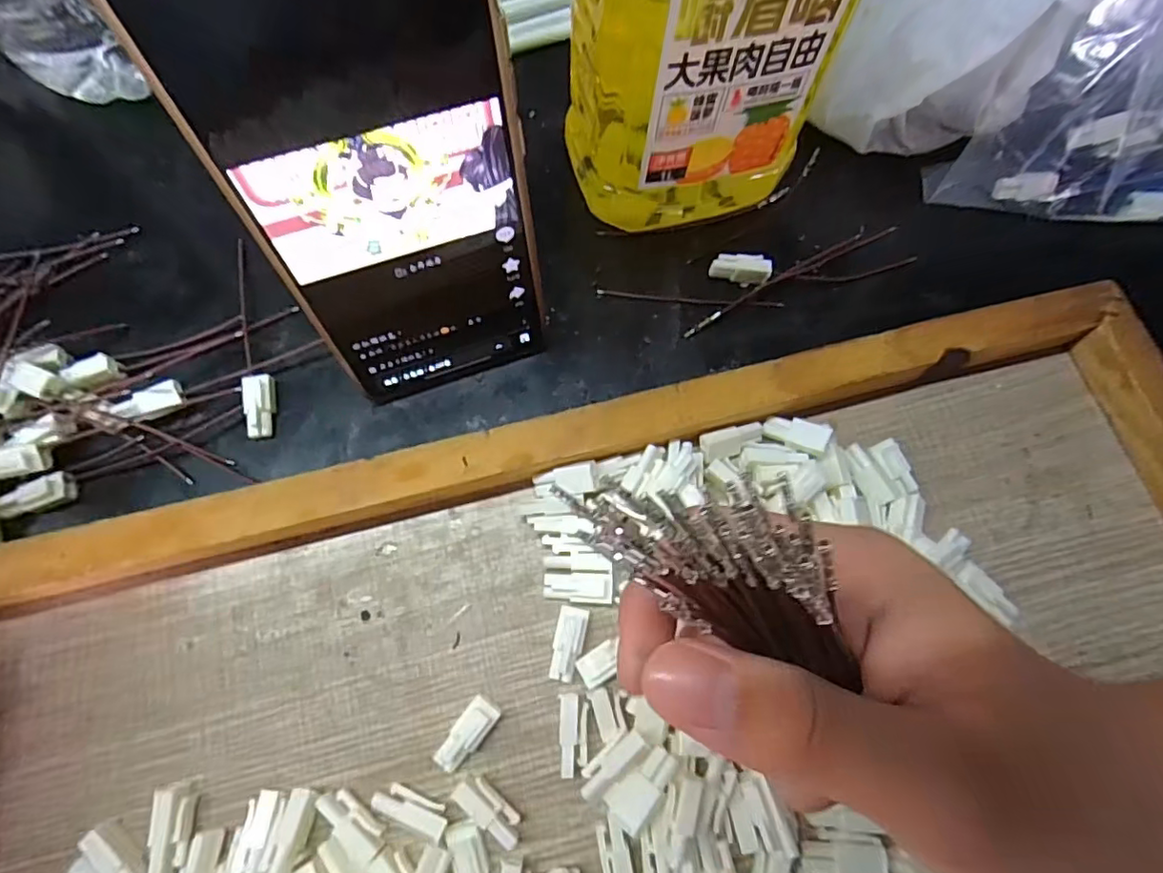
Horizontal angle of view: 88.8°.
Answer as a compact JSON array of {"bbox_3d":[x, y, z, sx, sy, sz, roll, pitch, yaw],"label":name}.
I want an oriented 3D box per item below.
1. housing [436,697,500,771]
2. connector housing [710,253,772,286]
[{"bbox_3d":[-0.038,0.101,0.201,0.011,0.010,0.025,37,86,12],"label":"housing"},{"bbox_3d":[0.071,-0.076,0.265,0.026,0.008,0.012,11,70,4],"label":"connector housing"}]

